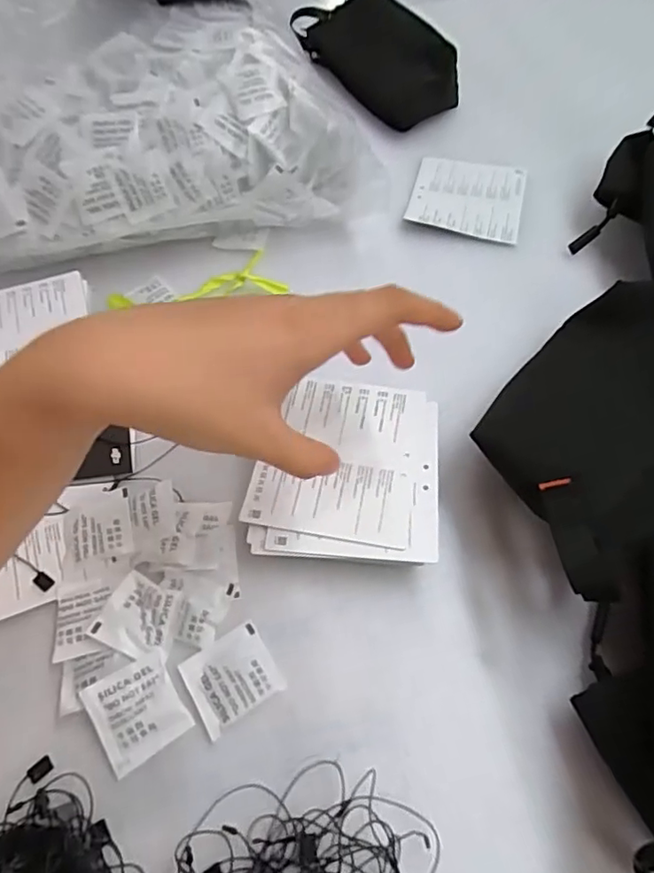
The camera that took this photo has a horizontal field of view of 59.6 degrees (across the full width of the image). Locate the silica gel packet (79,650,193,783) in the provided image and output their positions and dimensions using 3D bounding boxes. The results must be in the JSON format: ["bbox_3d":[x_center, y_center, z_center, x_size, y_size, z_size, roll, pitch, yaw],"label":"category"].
[{"bbox_3d":[-0.090,0.131,0.272,0.039,0.005,0.041,-29,80,-17],"label":"silica gel packet"}]

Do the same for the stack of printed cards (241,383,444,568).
[{"bbox_3d":[0.011,0.022,0.333,0.102,0.025,0.109,5,58,6],"label":"stack of printed cards"}]

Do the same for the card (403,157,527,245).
[{"bbox_3d":[0.117,-0.200,0.481,0.091,0.013,0.101,12,59,10],"label":"card"}]

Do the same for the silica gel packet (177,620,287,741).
[{"bbox_3d":[-0.048,0.119,0.284,0.041,0.007,0.038,-30,61,-15],"label":"silica gel packet"}]

